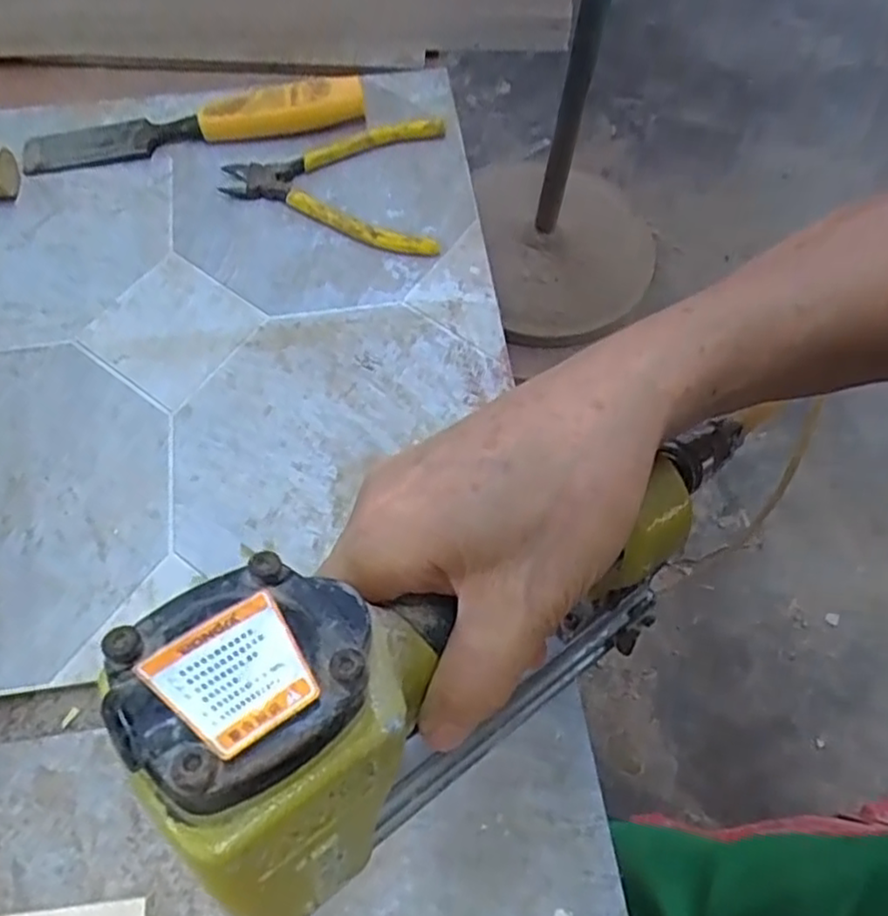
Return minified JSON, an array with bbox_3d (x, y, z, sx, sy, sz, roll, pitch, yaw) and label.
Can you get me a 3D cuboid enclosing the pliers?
[{"bbox_3d":[-0.068,-0.190,0.463,0.146,0.018,0.104,11,66,4],"label":"pliers"}]

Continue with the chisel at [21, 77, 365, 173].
[{"bbox_3d":[-0.169,-0.225,0.467,0.228,0.034,0.025,-8,66,-4],"label":"chisel"}]

